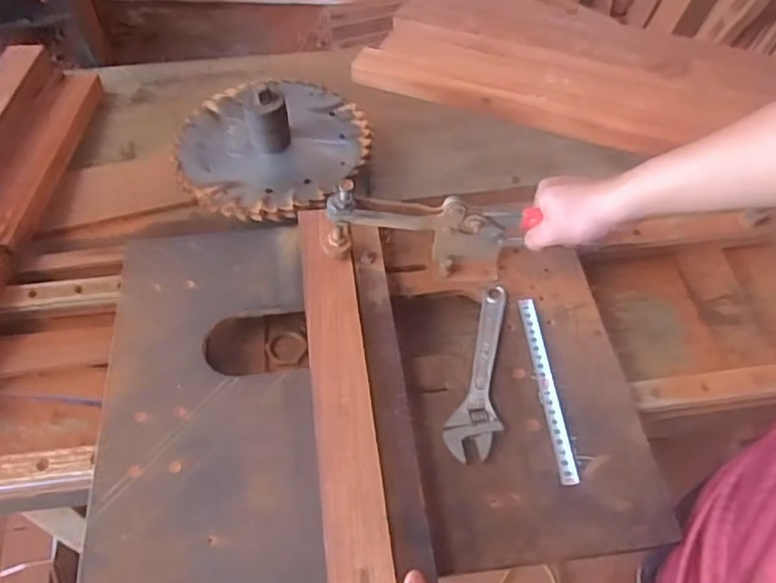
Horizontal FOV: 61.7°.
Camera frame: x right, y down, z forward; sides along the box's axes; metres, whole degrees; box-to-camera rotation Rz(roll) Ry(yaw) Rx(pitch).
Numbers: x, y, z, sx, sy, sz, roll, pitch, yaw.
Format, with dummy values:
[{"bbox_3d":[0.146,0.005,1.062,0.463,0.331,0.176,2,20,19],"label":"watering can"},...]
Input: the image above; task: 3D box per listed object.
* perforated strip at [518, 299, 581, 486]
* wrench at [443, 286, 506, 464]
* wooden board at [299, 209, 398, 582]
[{"bbox_3d":[0.155,0.089,0.634,0.016,0.004,0.198,-7,54,2],"label":"perforated strip"},{"bbox_3d":[0.098,0.076,0.636,0.047,0.013,0.191,15,56,12],"label":"wrench"},{"bbox_3d":[-0.035,0.133,0.570,0.054,0.015,0.541,-7,54,-4],"label":"wooden board"}]

